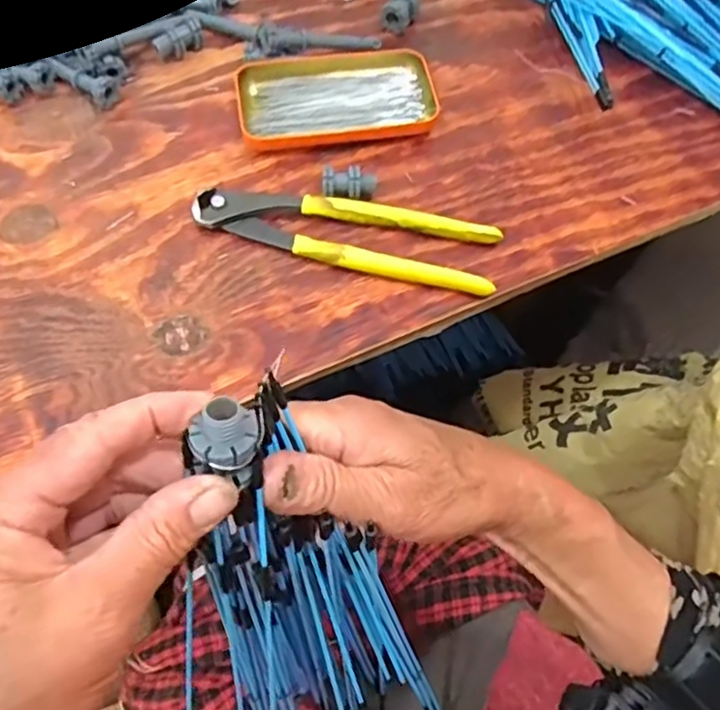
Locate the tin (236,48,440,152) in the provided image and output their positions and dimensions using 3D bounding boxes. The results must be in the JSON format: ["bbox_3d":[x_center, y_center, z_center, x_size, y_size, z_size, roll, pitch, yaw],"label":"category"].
[{"bbox_3d":[-0.018,-0.191,0.480,0.143,0.018,0.076,-9,64,-7],"label":"tin"}]

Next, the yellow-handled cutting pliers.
[{"bbox_3d":[-0.010,-0.081,0.433,0.199,0.017,0.050,12,64,3],"label":"yellow-handled cutting pliers"}]

